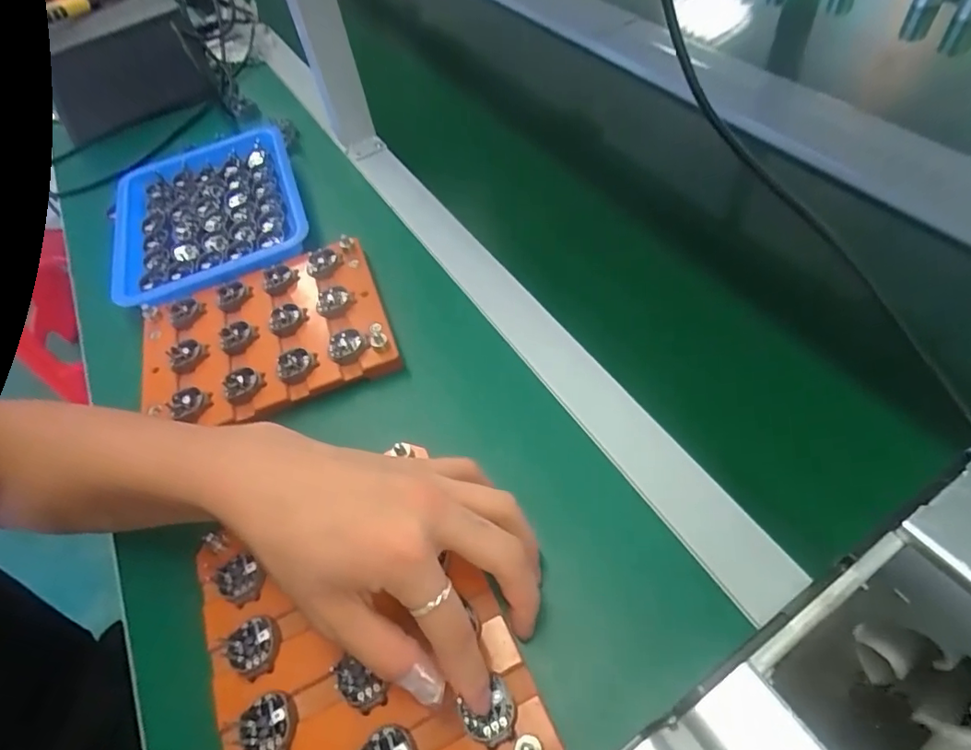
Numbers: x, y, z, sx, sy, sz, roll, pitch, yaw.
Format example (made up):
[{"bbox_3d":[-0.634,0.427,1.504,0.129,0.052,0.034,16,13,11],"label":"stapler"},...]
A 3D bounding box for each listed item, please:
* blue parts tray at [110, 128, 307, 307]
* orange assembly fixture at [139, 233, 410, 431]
[{"bbox_3d":[-0.275,-0.160,0.531,0.180,0.030,0.211,-21,54,-6],"label":"blue parts tray"},{"bbox_3d":[-0.175,-0.029,0.428,0.190,0.031,0.139,-20,54,-5],"label":"orange assembly fixture"}]

